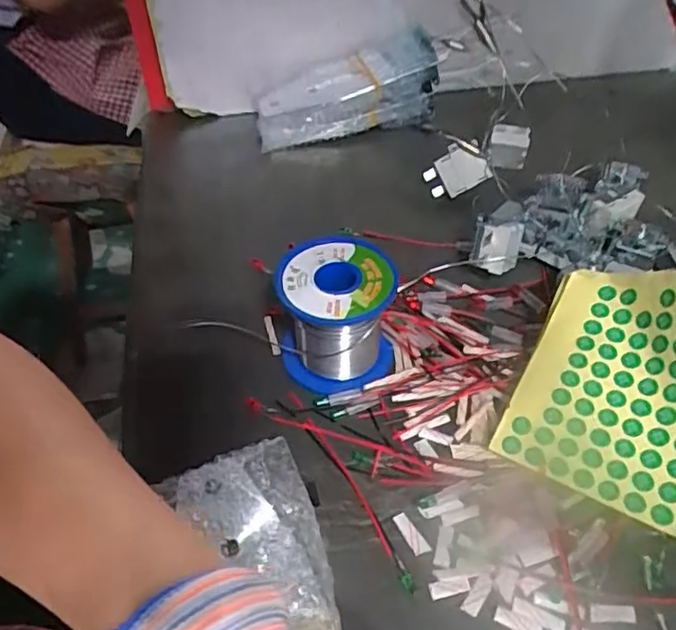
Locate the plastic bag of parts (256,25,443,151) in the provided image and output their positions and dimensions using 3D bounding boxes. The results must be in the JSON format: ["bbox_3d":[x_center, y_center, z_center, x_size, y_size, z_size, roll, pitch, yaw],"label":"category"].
[{"bbox_3d":[0.007,-0.193,0.547,0.168,0.055,0.058,-20,48,-2],"label":"plastic bag of parts"}]

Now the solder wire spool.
[{"bbox_3d":[-0.001,-0.001,0.347,0.065,0.060,0.063,2,46,2],"label":"solder wire spool"}]

